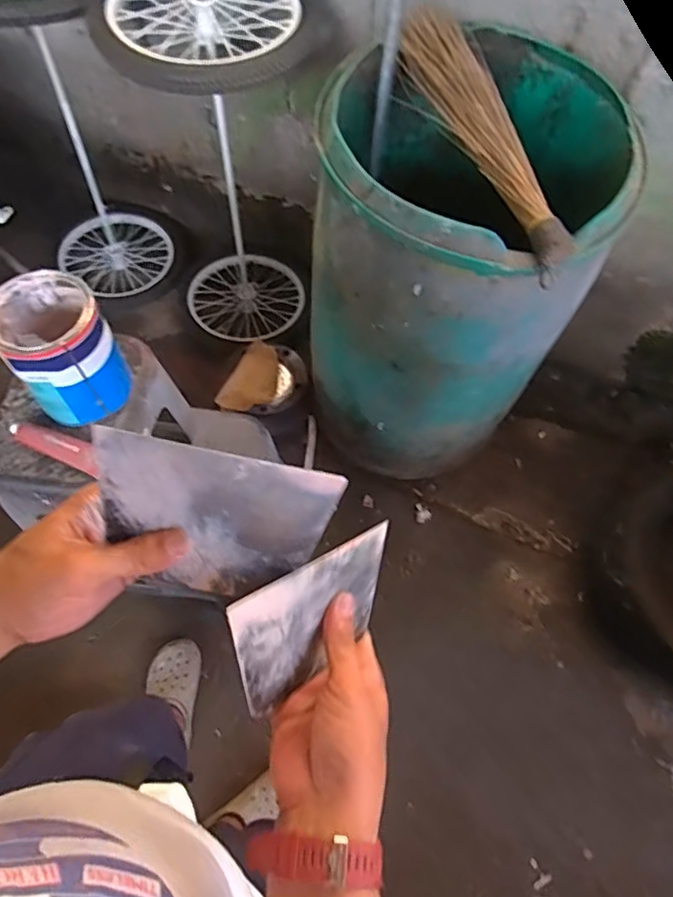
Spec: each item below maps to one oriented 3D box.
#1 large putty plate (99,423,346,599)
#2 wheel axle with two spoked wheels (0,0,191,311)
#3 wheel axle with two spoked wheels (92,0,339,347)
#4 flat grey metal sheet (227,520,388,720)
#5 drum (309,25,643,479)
[{"bbox_3d":[-0.076,0.047,0.352,0.140,0.096,0.004,12,21,-6],"label":"large putty plate"},{"bbox_3d":[-0.694,-0.836,1.561,0.437,0.860,0.439,-9,65,-7],"label":"wheel axle with two spoked wheels"},{"bbox_3d":[-0.257,-0.675,1.492,0.441,0.872,0.421,4,64,0],"label":"wheel axle with two spoked wheels"},{"bbox_3d":[-0.014,0.116,0.395,0.006,0.095,0.139,22,31,40],"label":"flat grey metal sheet"},{"bbox_3d":[0.215,-0.355,1.309,0.533,0.820,0.557,12,64,4],"label":"drum"}]

